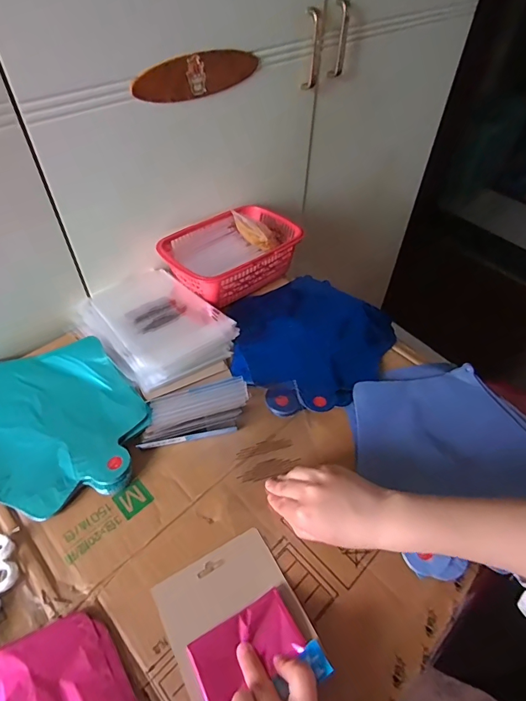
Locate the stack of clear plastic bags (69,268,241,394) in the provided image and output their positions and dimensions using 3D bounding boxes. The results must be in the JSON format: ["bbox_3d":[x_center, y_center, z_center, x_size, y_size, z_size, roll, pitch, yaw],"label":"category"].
[{"bbox_3d":[-0.159,-0.044,0.602,0.161,0.028,0.218,-34,57,-28],"label":"stack of clear plastic bags"}]

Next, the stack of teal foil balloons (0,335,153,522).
[{"bbox_3d":[-0.255,0.081,0.498,0.217,0.018,0.228,-16,50,-15],"label":"stack of teal foil balloons"}]

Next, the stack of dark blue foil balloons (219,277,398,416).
[{"bbox_3d":[0.062,-0.025,0.603,0.241,0.018,0.226,-34,57,-27],"label":"stack of dark blue foil balloons"}]

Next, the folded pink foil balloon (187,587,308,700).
[{"bbox_3d":[-0.014,0.254,0.358,0.091,0.010,0.057,-28,46,-16],"label":"folded pink foil balloon"}]

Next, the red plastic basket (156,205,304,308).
[{"bbox_3d":[-0.049,-0.153,0.673,0.213,0.085,0.137,-33,56,-27],"label":"red plastic basket"}]

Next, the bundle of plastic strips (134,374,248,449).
[{"bbox_3d":[-0.078,0.071,0.501,0.127,0.029,0.081,-9,49,-9],"label":"bundle of plastic strips"}]

